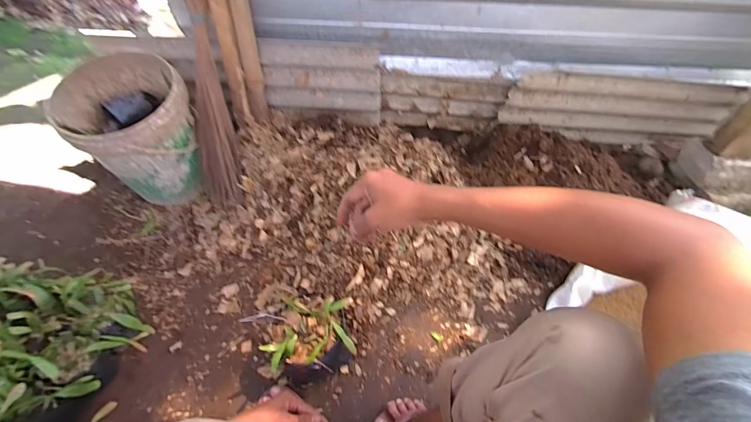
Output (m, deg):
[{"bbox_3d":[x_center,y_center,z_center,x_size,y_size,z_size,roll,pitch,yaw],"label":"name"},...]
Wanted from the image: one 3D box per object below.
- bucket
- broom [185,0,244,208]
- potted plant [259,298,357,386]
[{"bbox_3d":[-0.651,-0.199,0.993,0.289,0.331,0.275,3,49,-3],"label":"bucket"},{"bbox_3d":[-0.451,-0.292,0.993,0.124,0.572,0.113,-3,19,-8],"label":"broom"},{"bbox_3d":[-0.137,0.280,0.769,0.175,0.144,0.142,-2,50,-7],"label":"potted plant"}]

